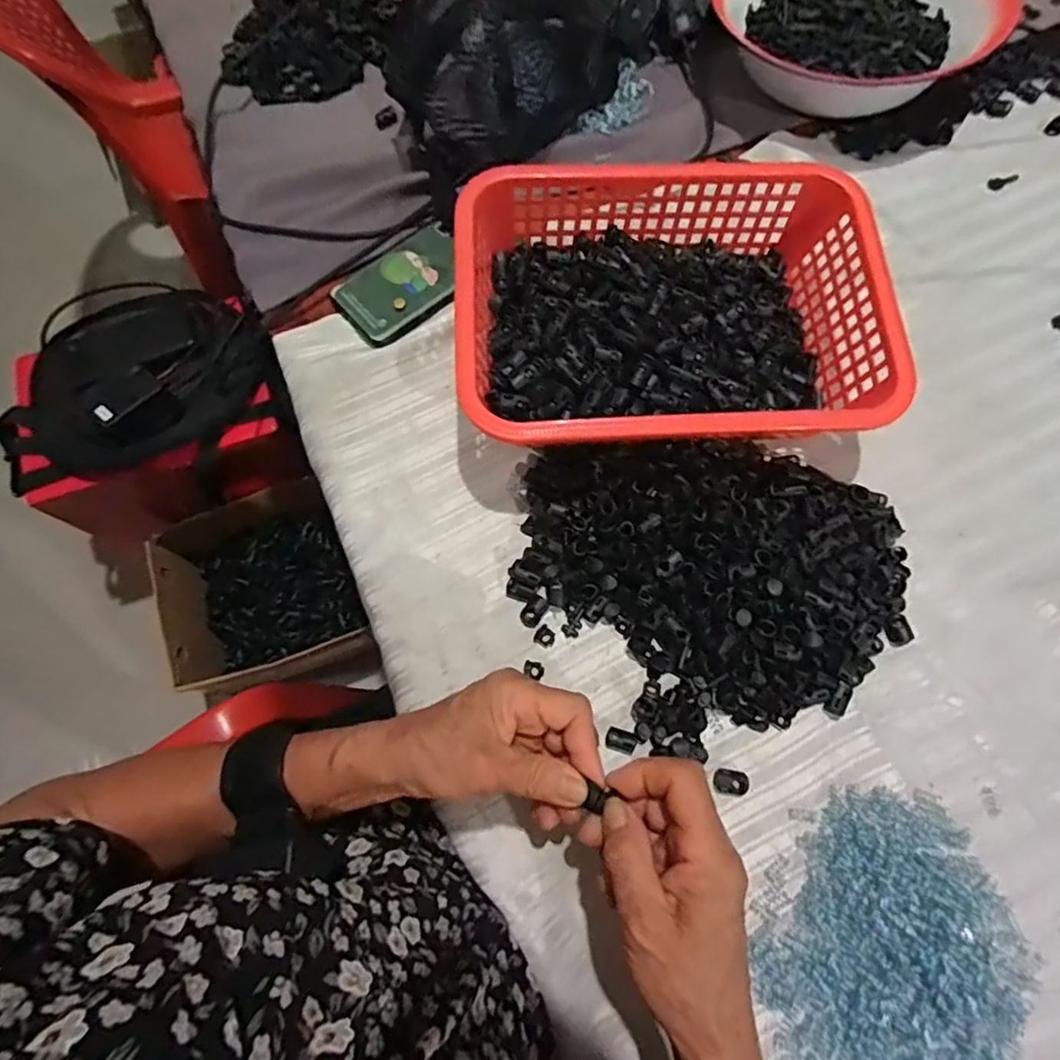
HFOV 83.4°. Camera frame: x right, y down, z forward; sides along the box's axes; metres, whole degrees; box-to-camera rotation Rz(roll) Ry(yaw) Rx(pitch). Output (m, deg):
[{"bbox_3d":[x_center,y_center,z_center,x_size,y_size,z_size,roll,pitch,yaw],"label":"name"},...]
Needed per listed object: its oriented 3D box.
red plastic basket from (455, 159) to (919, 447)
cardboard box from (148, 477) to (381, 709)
[{"bbox_3d":[0.101,-0.159,0.448,0.296,0.082,0.220,-2,73,0],"label":"red plastic basket"},{"bbox_3d":[-0.381,0.100,0.826,0.208,0.122,0.254,-22,74,-6],"label":"cardboard box"}]

